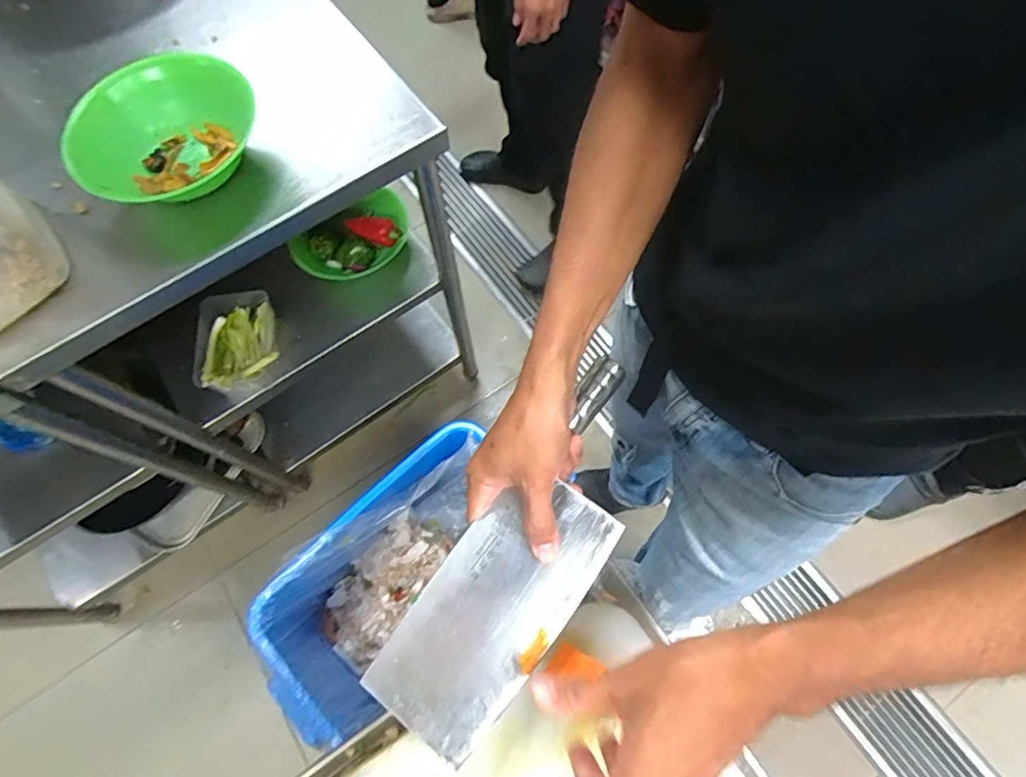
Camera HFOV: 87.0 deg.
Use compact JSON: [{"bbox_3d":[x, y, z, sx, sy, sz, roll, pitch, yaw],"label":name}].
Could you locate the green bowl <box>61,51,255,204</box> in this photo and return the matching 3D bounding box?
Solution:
[{"bbox_3d":[-0.397,-0.295,0.635,0.176,0.073,0.200,2,68,2],"label":"green bowl"}]

